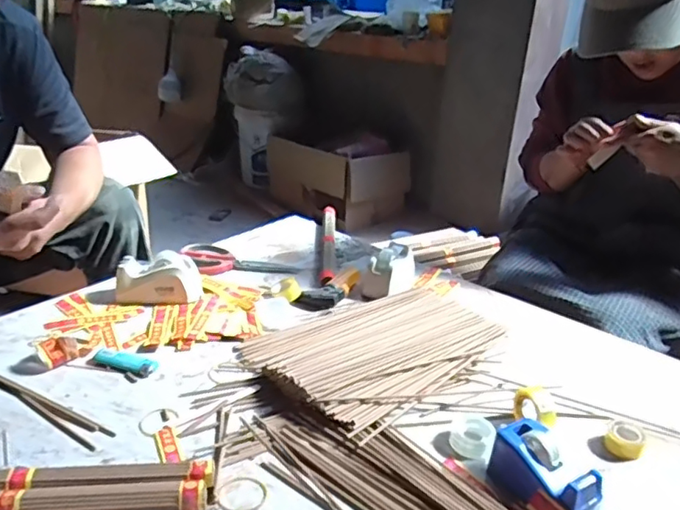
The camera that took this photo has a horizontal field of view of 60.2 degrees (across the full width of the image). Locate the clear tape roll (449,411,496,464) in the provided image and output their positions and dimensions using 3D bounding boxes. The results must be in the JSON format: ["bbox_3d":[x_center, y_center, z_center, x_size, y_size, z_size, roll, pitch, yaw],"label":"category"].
[{"bbox_3d":[0.141,0.192,0.625,0.045,0.020,0.052,14,27,22],"label":"clear tape roll"}]

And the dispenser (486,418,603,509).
[{"bbox_3d":[0.194,0.213,0.555,0.061,0.064,0.104,-10,28,-26],"label":"dispenser"}]

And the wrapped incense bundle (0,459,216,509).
[{"bbox_3d":[-0.275,0.211,0.518,0.312,0.024,0.055,0,25,-7],"label":"wrapped incense bundle"}]

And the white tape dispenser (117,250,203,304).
[{"bbox_3d":[-0.264,0.034,0.858,0.116,0.061,0.054,-1,26,-9],"label":"white tape dispenser"}]

